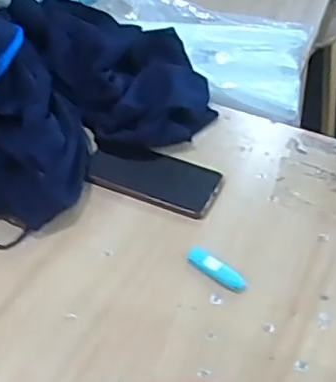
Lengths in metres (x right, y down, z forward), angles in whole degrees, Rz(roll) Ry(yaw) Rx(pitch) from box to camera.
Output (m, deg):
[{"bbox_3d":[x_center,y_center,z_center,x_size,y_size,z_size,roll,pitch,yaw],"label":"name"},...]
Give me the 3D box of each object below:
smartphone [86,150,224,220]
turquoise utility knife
[{"bbox_3d":[-0.018,-0.018,0.727,0.166,0.015,0.079,19,48,18],"label":"smartphone"},{"bbox_3d":[0.051,0.084,0.624,0.071,0.016,0.020,28,51,25],"label":"turquoise utility knife"}]

